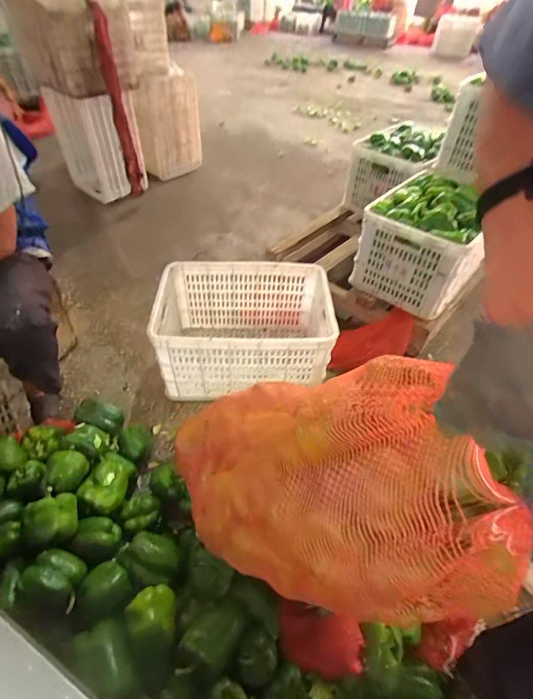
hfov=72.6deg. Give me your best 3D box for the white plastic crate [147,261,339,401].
[{"bbox_3d":[-0.068,-0.057,1.153,0.520,0.280,0.365,1,47,-6],"label":"white plastic crate"}]

